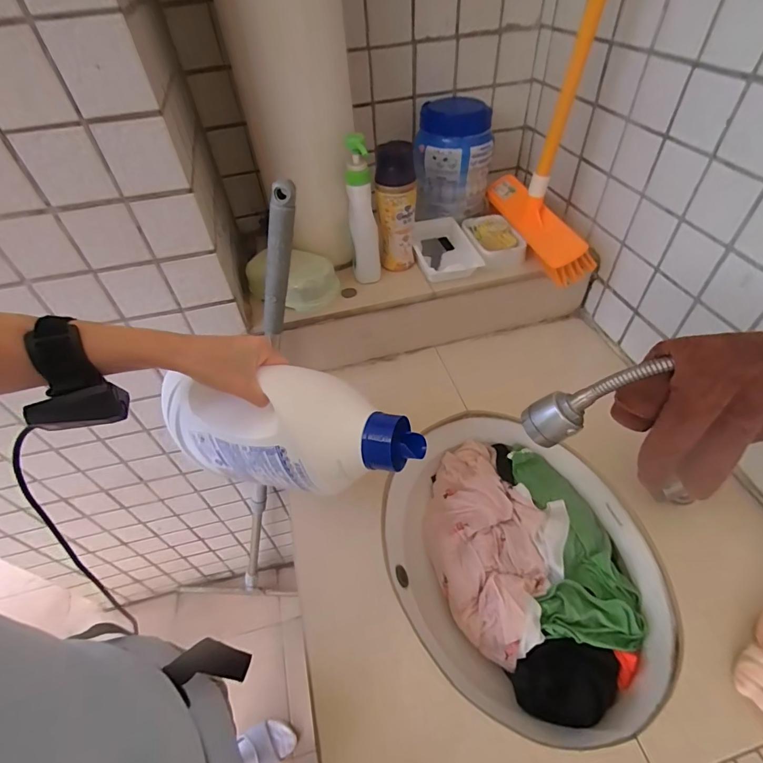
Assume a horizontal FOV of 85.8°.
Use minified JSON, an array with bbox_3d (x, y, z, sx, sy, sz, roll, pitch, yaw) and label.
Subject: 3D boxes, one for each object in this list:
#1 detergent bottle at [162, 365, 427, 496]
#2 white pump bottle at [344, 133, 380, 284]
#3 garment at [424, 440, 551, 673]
[{"bbox_3d":[-0.101,0.055,0.443,0.282,0.124,0.078,1,48,13],"label":"detergent bottle"},{"bbox_3d":[-0.029,-0.252,0.629,0.044,0.218,0.043,-1,48,3],"label":"white pump bottle"},{"bbox_3d":[0.141,0.215,0.580,0.160,0.044,0.299,5,49,8],"label":"garment"}]

